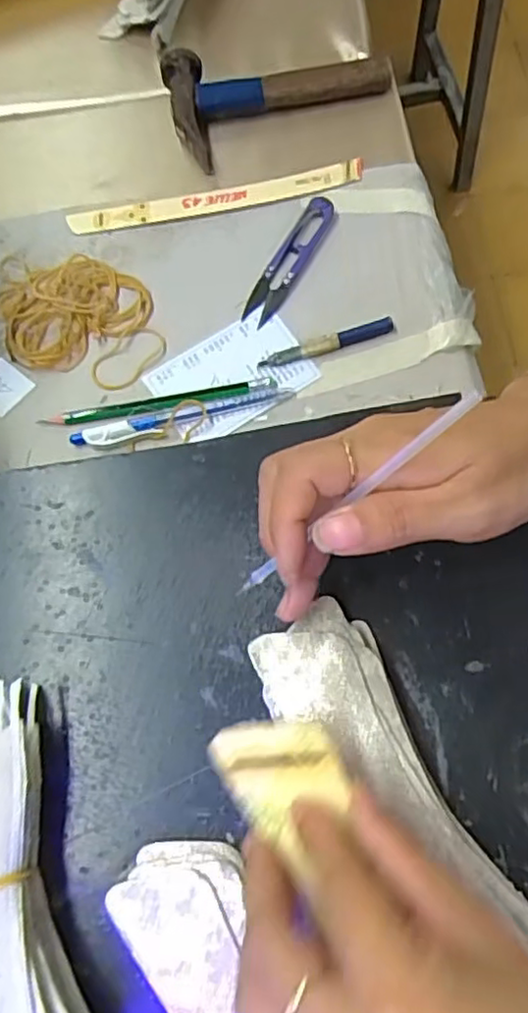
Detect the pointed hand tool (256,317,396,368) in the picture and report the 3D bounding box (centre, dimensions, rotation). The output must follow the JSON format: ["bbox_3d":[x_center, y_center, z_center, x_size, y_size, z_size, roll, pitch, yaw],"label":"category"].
[{"bbox_3d":[0.040,-0.104,0.411,0.087,0.006,0.010,-17,72,-3],"label":"pointed hand tool"}]

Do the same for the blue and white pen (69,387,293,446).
[{"bbox_3d":[-0.051,-0.056,0.400,0.135,0.007,0.013,-15,72,-3],"label":"blue and white pen"}]

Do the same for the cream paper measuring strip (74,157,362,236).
[{"bbox_3d":[-0.033,-0.214,0.449,0.203,0.008,0.021,-10,84,0],"label":"cream paper measuring strip"}]

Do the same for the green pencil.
[{"bbox_3d":[-0.066,-0.064,0.405,0.146,0.005,0.011,-10,72,-1],"label":"green pencil"}]

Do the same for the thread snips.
[{"bbox_3d":[0.017,-0.164,0.428,0.024,0.010,0.099,29,75,11],"label":"thread snips"}]

